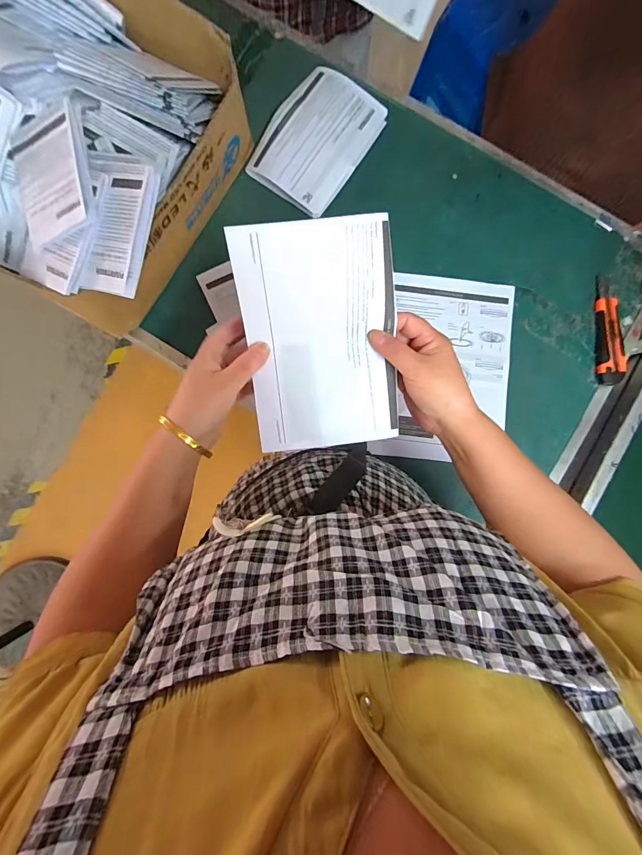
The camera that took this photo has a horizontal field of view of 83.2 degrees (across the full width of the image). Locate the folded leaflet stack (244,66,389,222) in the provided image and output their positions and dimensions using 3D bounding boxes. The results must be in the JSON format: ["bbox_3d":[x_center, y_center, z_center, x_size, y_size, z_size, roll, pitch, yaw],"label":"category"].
[{"bbox_3d":[-0.007,-0.479,0.606,0.154,0.027,0.217,34,88,2],"label":"folded leaflet stack"}]

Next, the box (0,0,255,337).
[{"bbox_3d":[-0.366,-0.422,0.520,0.503,0.187,0.419,33,88,2],"label":"box"}]

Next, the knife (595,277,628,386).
[{"bbox_3d":[0.476,-0.160,0.594,0.041,0.020,0.179,1,87,1],"label":"knife"}]

